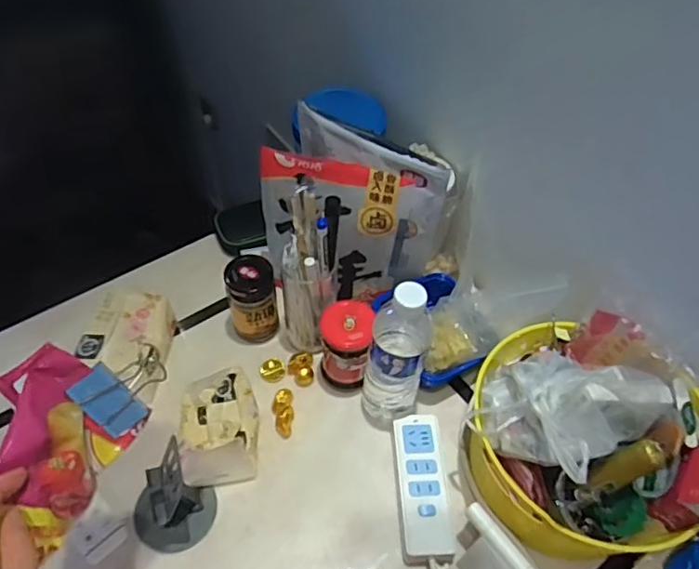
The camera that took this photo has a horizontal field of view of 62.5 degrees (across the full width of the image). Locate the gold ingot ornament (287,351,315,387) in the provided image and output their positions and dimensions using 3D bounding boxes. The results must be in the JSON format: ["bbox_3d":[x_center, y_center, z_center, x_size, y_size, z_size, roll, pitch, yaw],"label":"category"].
[{"bbox_3d":[-0.062,0.109,0.740,0.032,0.020,0.039,-6,53,-8],"label":"gold ingot ornament"}]

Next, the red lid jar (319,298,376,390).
[{"bbox_3d":[-0.004,0.075,0.703,0.060,0.116,0.060,1,53,-2],"label":"red lid jar"}]

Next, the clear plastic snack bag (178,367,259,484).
[{"bbox_3d":[-0.153,0.164,0.665,0.090,0.058,0.120,-5,53,-7],"label":"clear plastic snack bag"}]

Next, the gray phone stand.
[{"bbox_3d":[-0.189,0.230,0.609,0.081,0.079,0.077,-37,63,-27],"label":"gray phone stand"}]

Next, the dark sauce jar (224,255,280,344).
[{"bbox_3d":[-0.123,0.026,0.741,0.058,0.127,0.058,1,53,-2],"label":"dark sauce jar"}]

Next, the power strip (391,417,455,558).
[{"bbox_3d":[0.081,0.225,0.651,0.051,0.033,0.150,-1,53,-4],"label":"power strip"}]

